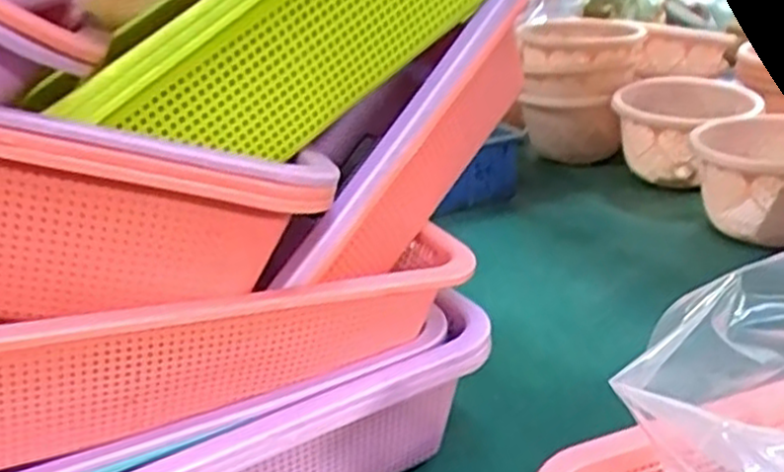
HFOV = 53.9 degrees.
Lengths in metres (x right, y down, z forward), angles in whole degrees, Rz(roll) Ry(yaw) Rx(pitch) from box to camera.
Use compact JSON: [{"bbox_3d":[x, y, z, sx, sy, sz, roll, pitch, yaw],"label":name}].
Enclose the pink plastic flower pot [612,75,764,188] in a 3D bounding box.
[{"bbox_3d":[0.313,-0.107,0.825,0.145,0.086,0.166,4,24,20],"label":"pink plastic flower pot"}]

